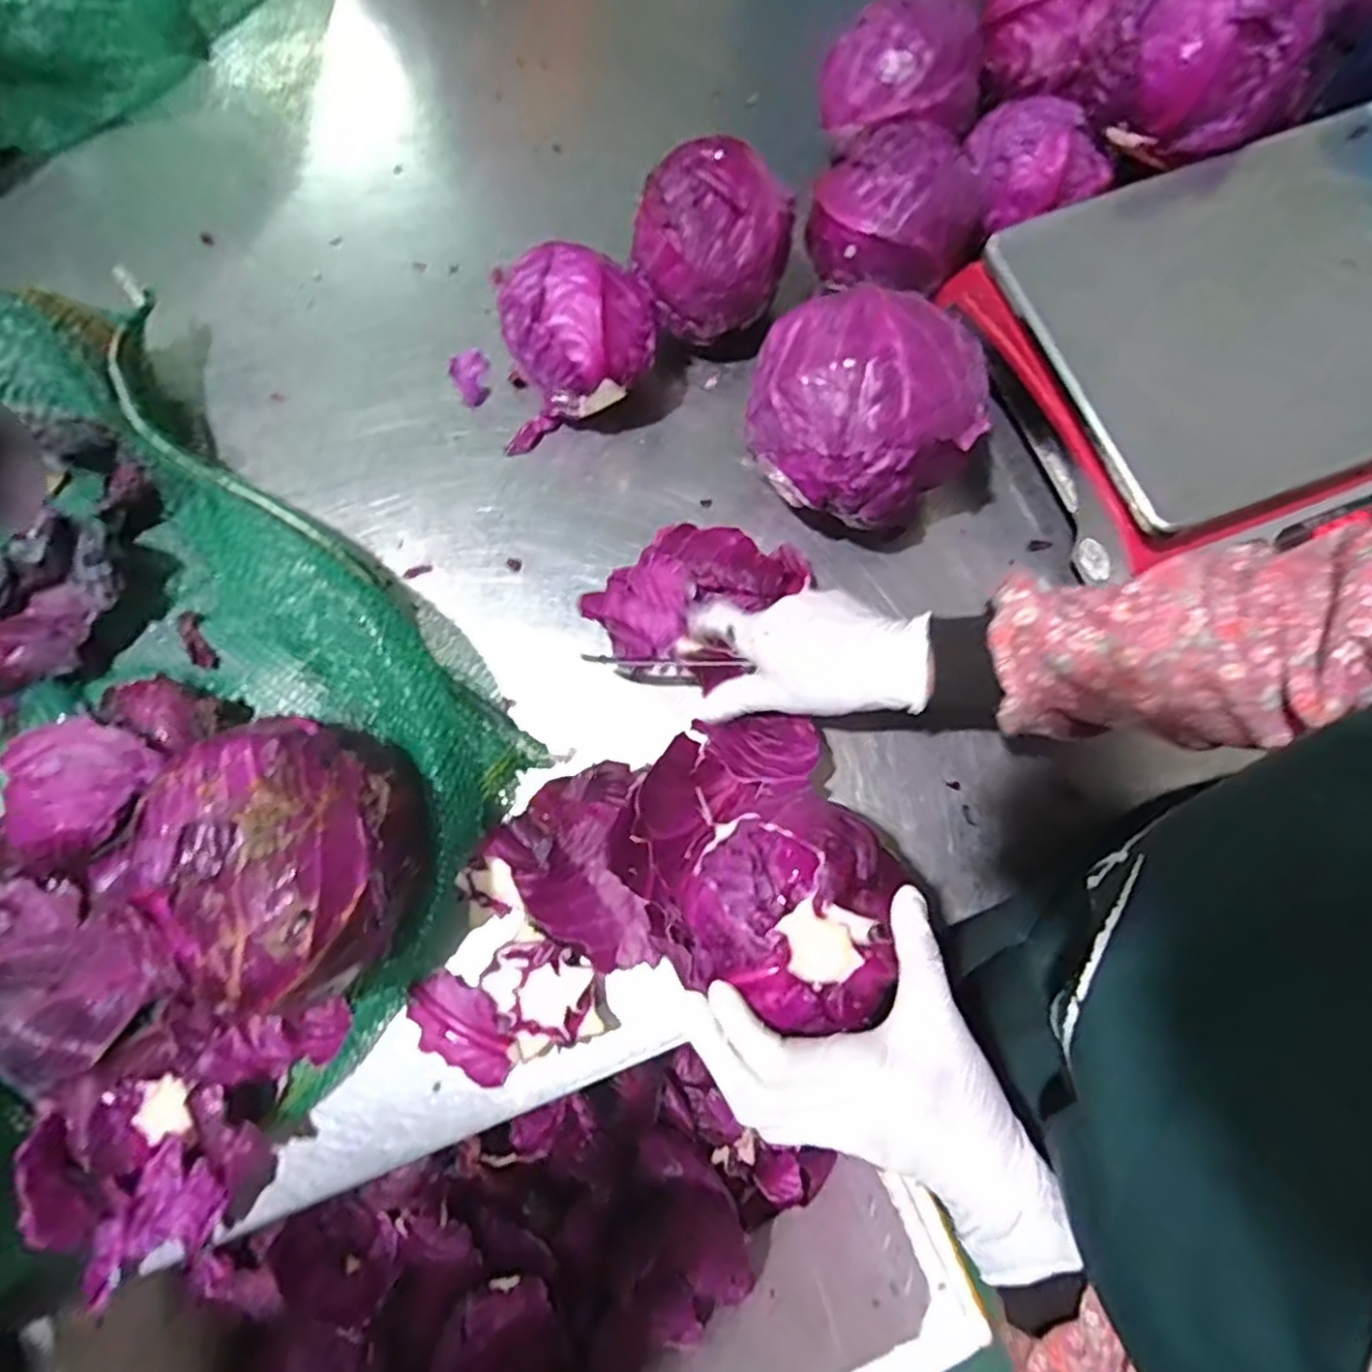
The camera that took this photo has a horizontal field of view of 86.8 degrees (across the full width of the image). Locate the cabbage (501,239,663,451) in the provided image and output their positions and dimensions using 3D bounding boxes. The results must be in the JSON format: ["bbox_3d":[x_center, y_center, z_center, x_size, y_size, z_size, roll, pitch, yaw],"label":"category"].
[{"bbox_3d":[-0.080,-0.238,0.512,0.116,0.101,0.088,-8,77,-2],"label":"cabbage"}]

